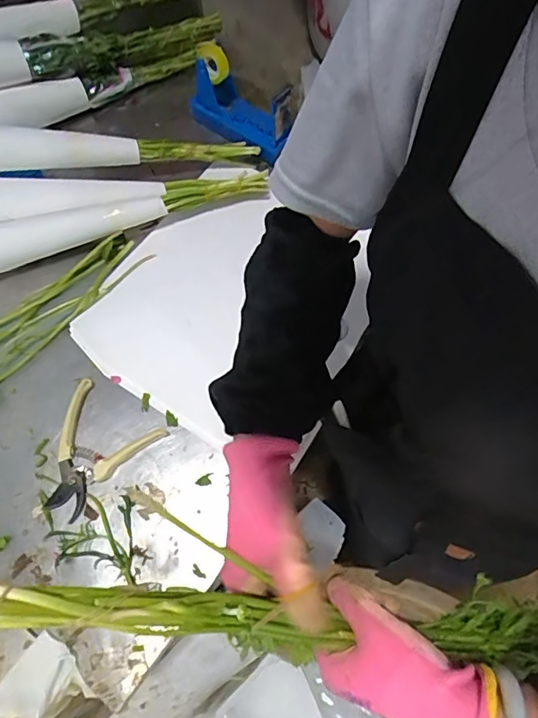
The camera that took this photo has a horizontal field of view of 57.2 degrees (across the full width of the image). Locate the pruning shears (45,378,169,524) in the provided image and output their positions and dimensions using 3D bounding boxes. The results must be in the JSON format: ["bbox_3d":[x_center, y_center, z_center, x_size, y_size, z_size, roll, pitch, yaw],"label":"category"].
[{"bbox_3d":[-0.224,0.120,0.618,0.126,0.017,0.150,28,71,11],"label":"pruning shears"}]

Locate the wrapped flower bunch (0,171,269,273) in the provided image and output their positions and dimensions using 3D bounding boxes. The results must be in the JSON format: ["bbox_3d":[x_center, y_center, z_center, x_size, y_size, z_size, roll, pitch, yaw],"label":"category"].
[{"bbox_3d":[-0.278,-0.202,0.719,0.562,0.060,0.098,-19,69,-7],"label":"wrapped flower bunch"}]

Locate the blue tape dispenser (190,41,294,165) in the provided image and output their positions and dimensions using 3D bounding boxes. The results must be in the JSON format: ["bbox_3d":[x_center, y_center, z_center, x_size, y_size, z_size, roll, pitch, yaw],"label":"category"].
[{"bbox_3d":[-0.047,-0.397,0.783,0.183,0.130,0.069,37,73,14],"label":"blue tape dispenser"}]

